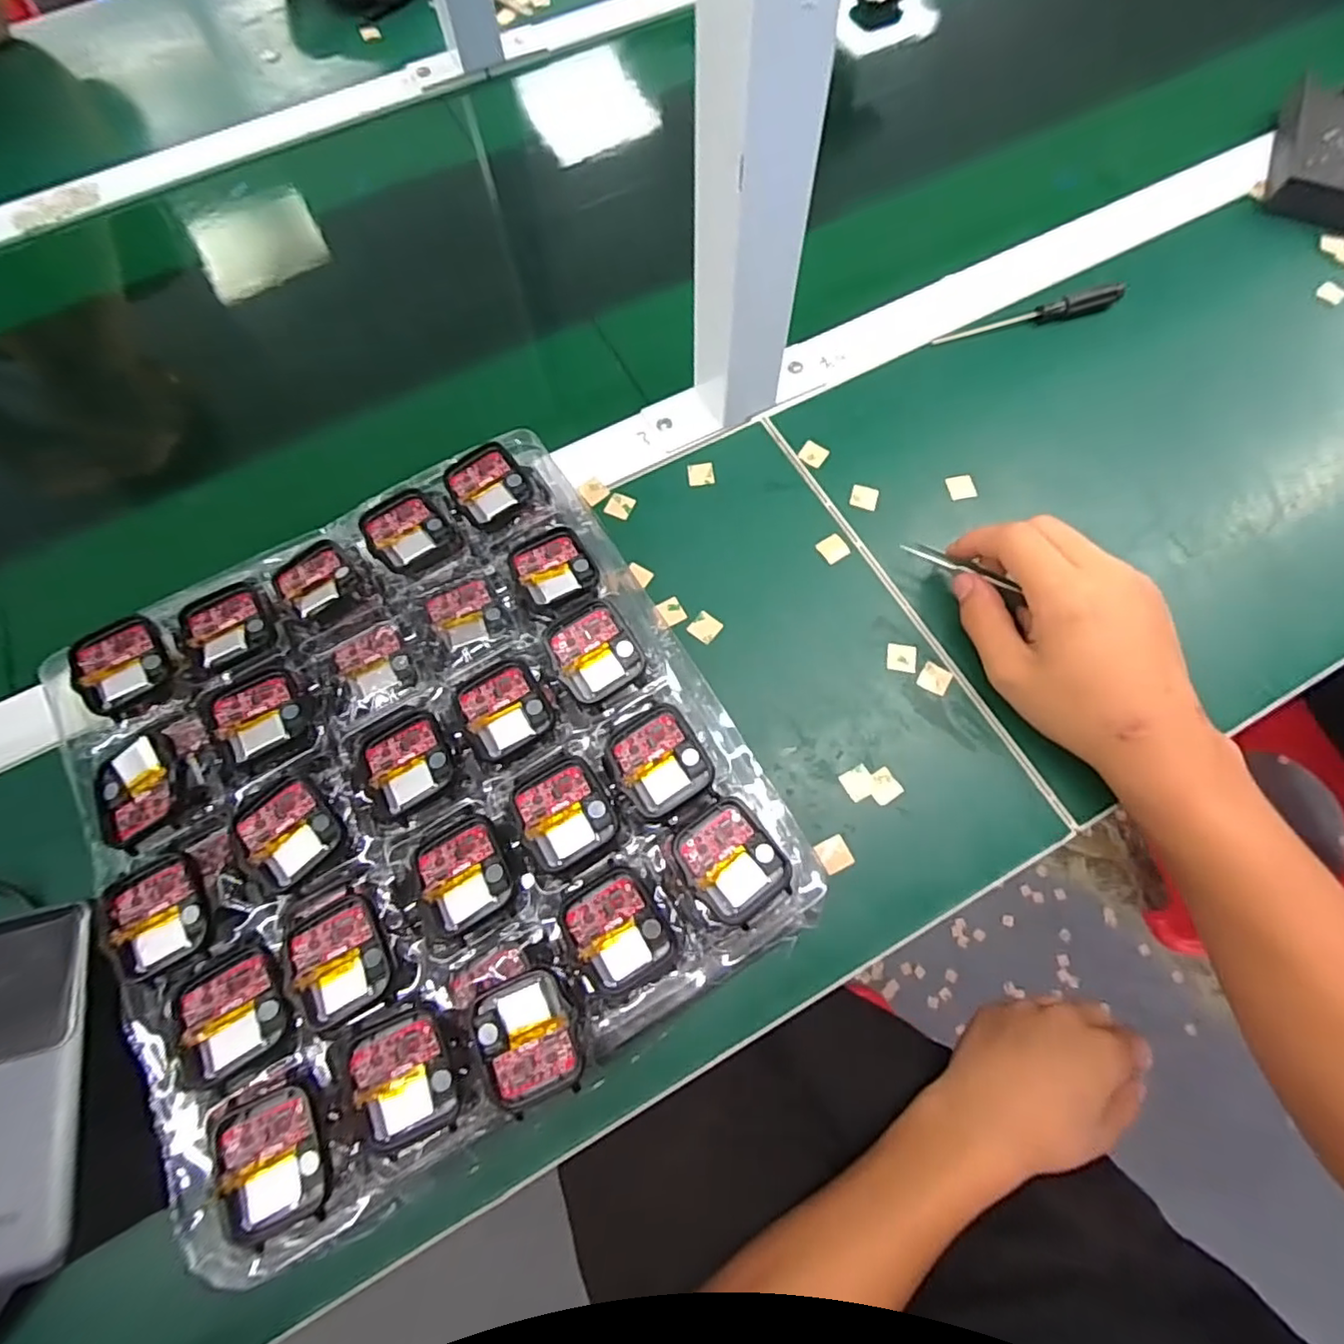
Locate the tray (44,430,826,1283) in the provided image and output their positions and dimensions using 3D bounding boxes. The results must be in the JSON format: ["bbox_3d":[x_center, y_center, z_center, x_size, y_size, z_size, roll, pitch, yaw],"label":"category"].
[{"bbox_3d":[-0.114,0.046,0.275,0.257,0.025,0.278,-30,71,-8],"label":"tray"}]

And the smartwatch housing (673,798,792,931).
[{"bbox_3d":[0.024,0.076,0.254,0.037,0.006,0.045,-33,72,-10],"label":"smartwatch housing"}]

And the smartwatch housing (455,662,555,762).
[{"bbox_3d":[-0.076,0.016,0.282,0.036,0.006,0.041,-28,71,-8],"label":"smartwatch housing"}]

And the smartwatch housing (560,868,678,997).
[{"bbox_3d":[-0.022,0.103,0.250,0.036,0.013,0.042,-30,72,-9],"label":"smartwatch housing"}]

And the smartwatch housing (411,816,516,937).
[{"bbox_3d":[-0.086,0.083,0.257,0.036,0.007,0.042,-26,71,-8],"label":"smartwatch housing"}]

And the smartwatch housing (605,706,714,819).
[{"bbox_3d":[-0.006,0.037,0.268,0.037,0.008,0.044,-32,72,-10],"label":"smartwatch housing"}]

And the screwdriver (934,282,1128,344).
[{"bbox_3d":[0.243,-0.241,0.421,0.132,0.011,0.013,-16,70,-4],"label":"screwdriver"}]

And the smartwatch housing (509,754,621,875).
[{"bbox_3d":[-0.045,0.058,0.261,0.037,0.006,0.043,-26,71,-8],"label":"smartwatch housing"}]

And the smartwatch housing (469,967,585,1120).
[{"bbox_3d":[-0.054,0.140,0.239,0.037,0.012,0.044,-17,70,-5],"label":"smartwatch housing"}]

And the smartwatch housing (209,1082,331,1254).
[{"bbox_3d":[-0.144,0.177,0.224,0.034,0.007,0.044,-24,76,-14],"label":"smartwatch housing"}]

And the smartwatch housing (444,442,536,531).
[{"bbox_3d":[-0.093,-0.096,0.320,0.038,0.010,0.040,-33,72,-10],"label":"smartwatch housing"}]

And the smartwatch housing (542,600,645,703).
[{"bbox_3d":[-0.036,-0.011,0.287,0.037,0.010,0.043,-31,72,-10],"label":"smartwatch housing"}]

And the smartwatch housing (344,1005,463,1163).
[{"bbox_3d":[-0.100,0.153,0.234,0.034,0.013,0.043,-24,71,-7],"label":"smartwatch housing"}]

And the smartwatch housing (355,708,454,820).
[{"bbox_3d":[-0.117,0.039,0.273,0.037,0.006,0.043,-29,71,-9],"label":"smartwatch housing"}]

